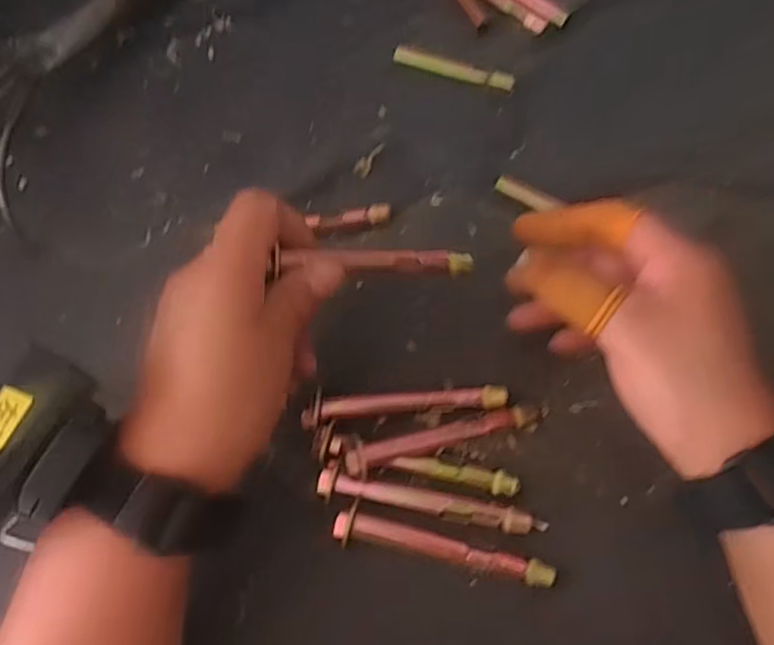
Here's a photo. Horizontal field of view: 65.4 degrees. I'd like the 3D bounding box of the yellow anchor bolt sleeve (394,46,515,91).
[{"bbox_3d":[0.045,-0.169,0.401,0.081,0.010,0.012,20,71,7],"label":"yellow anchor bolt sleeve"}]

